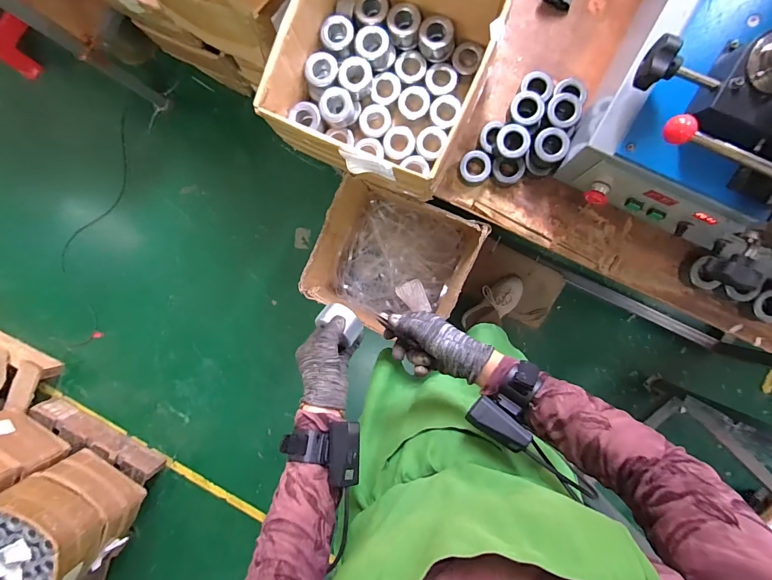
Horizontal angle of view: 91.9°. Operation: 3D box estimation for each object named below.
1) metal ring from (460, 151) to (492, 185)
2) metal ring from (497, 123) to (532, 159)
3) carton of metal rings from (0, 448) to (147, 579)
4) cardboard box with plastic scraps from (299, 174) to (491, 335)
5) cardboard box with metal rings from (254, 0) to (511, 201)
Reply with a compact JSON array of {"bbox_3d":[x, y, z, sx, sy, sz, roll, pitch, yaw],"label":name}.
[{"bbox_3d":[0.176,-0.241,0.737,0.058,0.026,0.060,0,92,6],"label":"metal ring"},{"bbox_3d":[0.235,-0.273,0.694,0.059,0.039,0.058,0,92,6],"label":"metal ring"},{"bbox_3d":[-1.149,0.851,1.301,0.355,0.328,0.370,32,95,4],"label":"carton of metal rings"},{"bbox_3d":[0.022,-0.060,0.901,0.318,0.243,0.309,25,95,4],"label":"cardboard box with plastic scraps"},{"bbox_3d":[-0.001,-0.380,0.665,0.315,0.162,0.346,25,95,4],"label":"cardboard box with metal rings"}]

